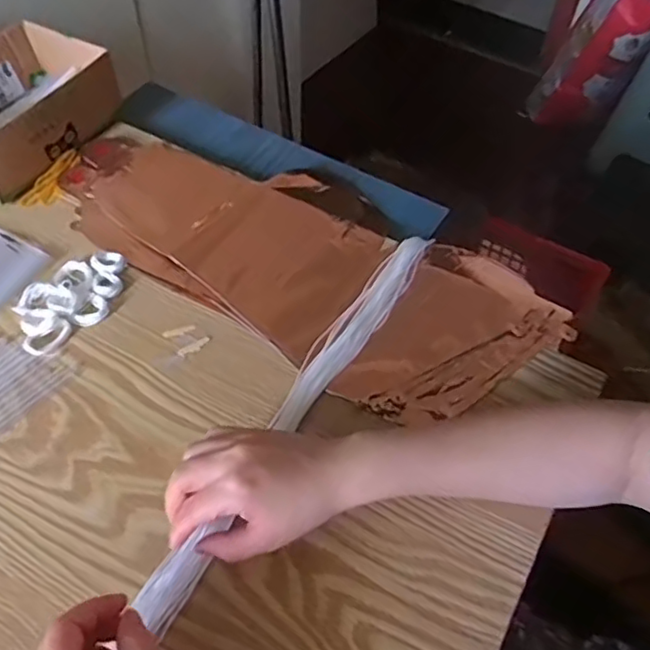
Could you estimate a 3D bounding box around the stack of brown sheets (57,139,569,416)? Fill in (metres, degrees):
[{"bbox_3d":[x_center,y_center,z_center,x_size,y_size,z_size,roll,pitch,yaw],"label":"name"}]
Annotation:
[{"bbox_3d":[-0.027,-0.073,0.583,0.460,0.013,0.201,30,58,18],"label":"stack of brown sheets"}]

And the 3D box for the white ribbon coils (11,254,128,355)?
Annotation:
[{"bbox_3d":[-0.217,-0.025,0.546,0.064,0.011,0.111,32,59,19],"label":"white ribbon coils"}]

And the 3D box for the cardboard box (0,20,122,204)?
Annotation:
[{"bbox_3d":[-0.312,-0.216,0.632,0.137,0.062,0.183,29,58,18],"label":"cardboard box"}]

